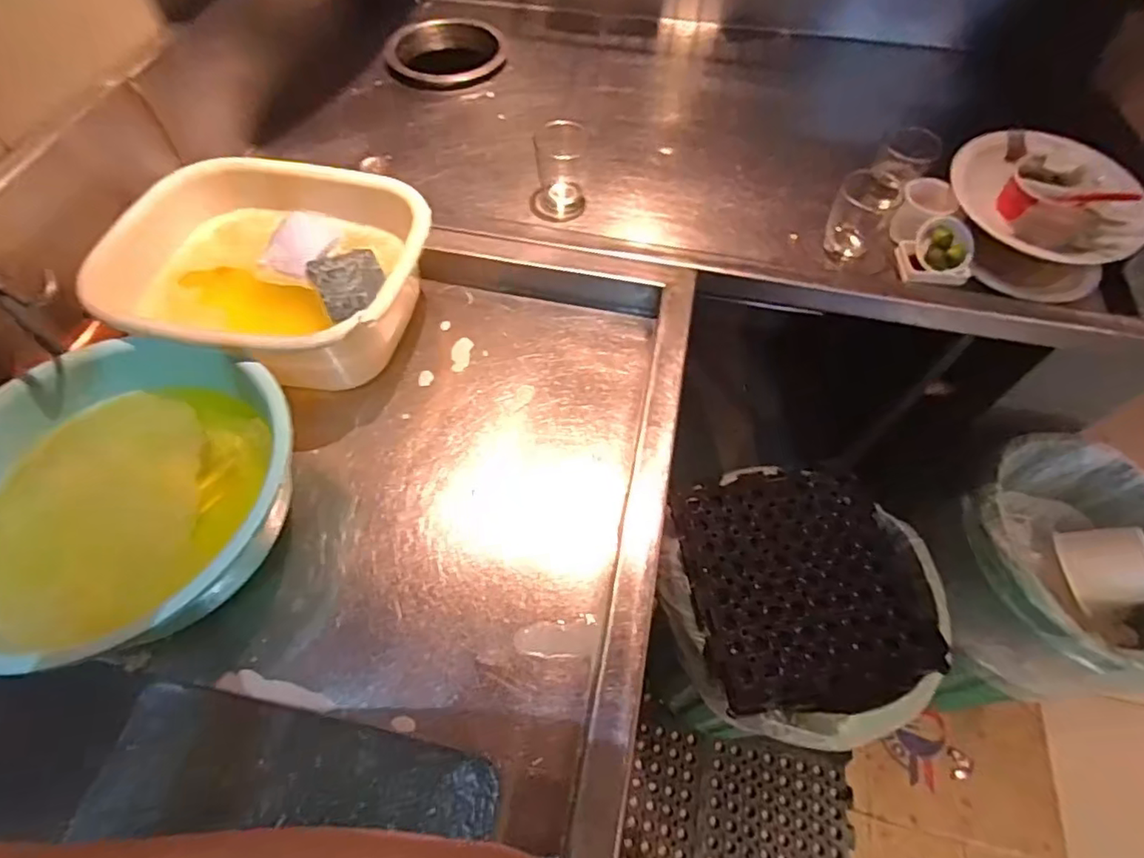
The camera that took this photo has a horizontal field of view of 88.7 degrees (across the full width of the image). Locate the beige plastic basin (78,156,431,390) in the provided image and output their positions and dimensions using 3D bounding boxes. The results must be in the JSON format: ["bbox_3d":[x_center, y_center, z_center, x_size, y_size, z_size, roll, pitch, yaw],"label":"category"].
[{"bbox_3d":[-0.340,-0.174,0.695,0.316,0.137,0.277,9,59,4],"label":"beige plastic basin"}]

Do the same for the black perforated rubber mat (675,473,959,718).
[{"bbox_3d":[0.330,0.211,0.813,0.322,0.039,0.314,-10,59,-8],"label":"black perforated rubber mat"}]

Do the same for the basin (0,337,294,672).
[{"bbox_3d":[-0.424,0.068,0.563,0.308,0.112,0.308,1,58,-1],"label":"basin"}]

